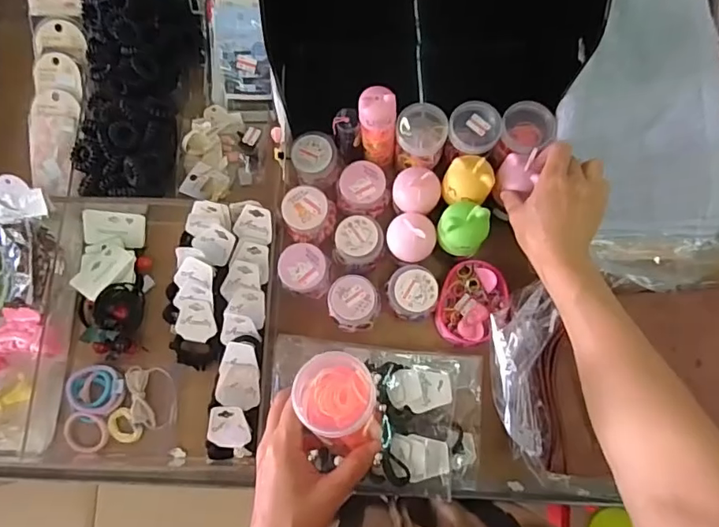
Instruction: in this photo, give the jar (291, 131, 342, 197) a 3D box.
[{"bbox_3d":[-0.051,-0.120,0.614,0.055,0.042,0.057,0,78,1],"label":"jar"}]

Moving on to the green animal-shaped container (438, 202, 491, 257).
[{"bbox_3d":[0.109,-0.037,0.543,0.050,0.047,0.048,0,78,1],"label":"green animal-shaped container"}]

